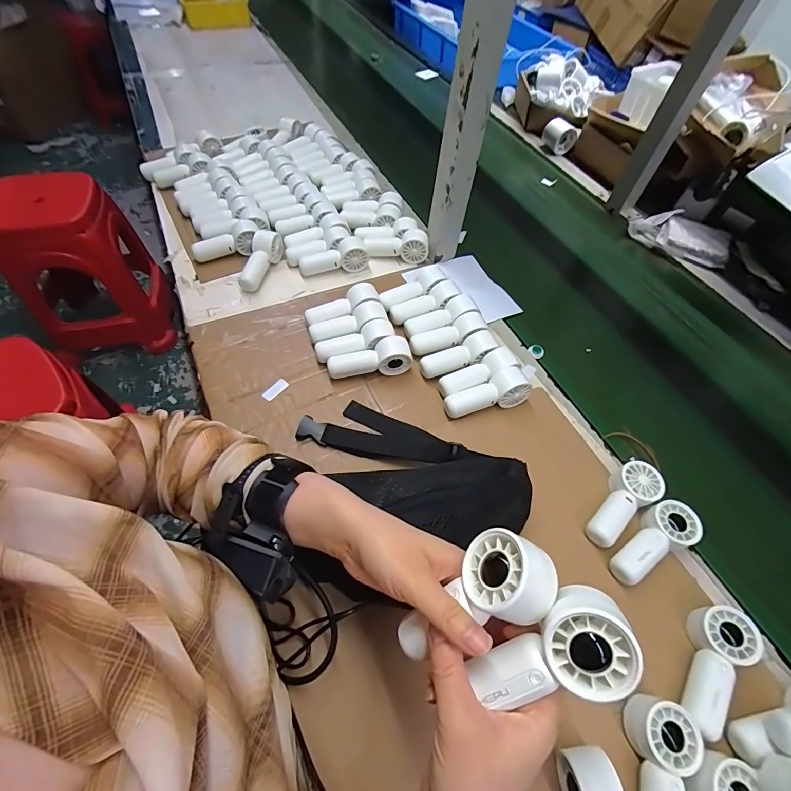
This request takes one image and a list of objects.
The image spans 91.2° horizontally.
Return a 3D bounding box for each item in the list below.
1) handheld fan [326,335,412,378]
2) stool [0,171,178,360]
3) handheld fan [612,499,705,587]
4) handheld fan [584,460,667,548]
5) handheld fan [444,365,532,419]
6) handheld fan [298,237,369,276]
[{"bbox_3d":[-0.035,-0.047,0.523,0.110,0.047,0.033,-6,58,-9],"label":"handheld fan"},{"bbox_3d":[-0.977,-0.415,1.241,0.342,0.485,0.341,-7,58,-9],"label":"stool"},{"bbox_3d":[0.274,0.153,0.414,0.110,0.028,0.047,-21,61,-18],"label":"handheld fan"},{"bbox_3d":[0.252,0.121,0.439,0.111,0.039,0.047,-30,64,-22],"label":"handheld fan"},{"bbox_3d":[0.118,0.000,0.506,0.107,0.040,0.035,-20,57,4],"label":"handheld fan"},{"bbox_3d":[-0.100,-0.226,0.631,0.110,0.041,0.037,-18,60,-16],"label":"handheld fan"}]

